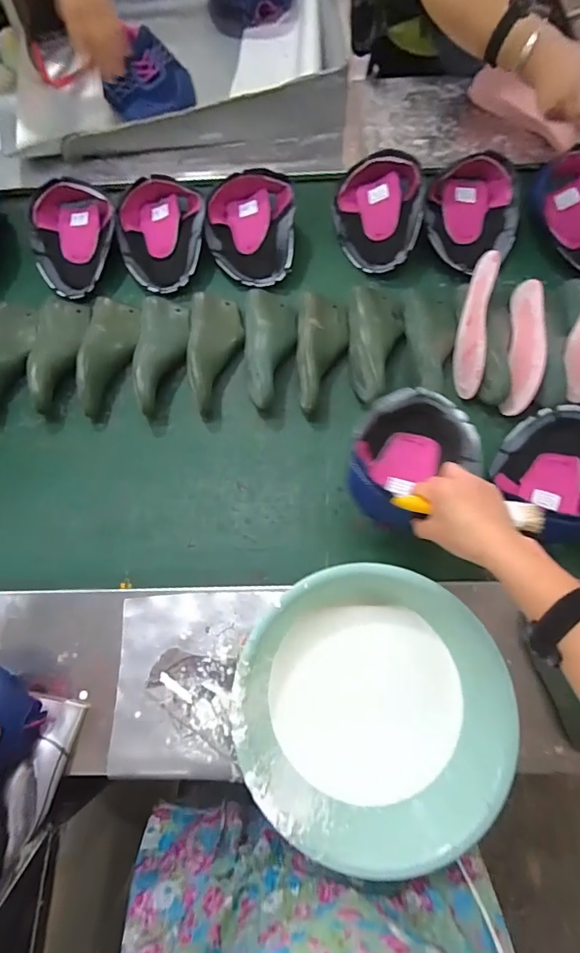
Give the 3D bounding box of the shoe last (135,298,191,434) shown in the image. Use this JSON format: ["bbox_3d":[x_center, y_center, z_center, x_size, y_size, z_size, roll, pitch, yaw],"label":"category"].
[{"bbox_3d":[-0.215,-0.198,0.768,0.085,0.069,0.236,0,74,2],"label":"shoe last"}]

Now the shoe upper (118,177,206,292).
[{"bbox_3d":[-0.229,-0.431,0.817,0.163,0.073,0.181,-9,74,-1],"label":"shoe upper"}]

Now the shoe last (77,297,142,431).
[{"bbox_3d":[-0.303,-0.212,0.770,0.093,0.087,0.232,-3,74,1],"label":"shoe last"}]

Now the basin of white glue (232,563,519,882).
[{"bbox_3d":[0.092,0.275,0.555,0.298,0.117,0.287,-1,74,2],"label":"basin of white glue"}]

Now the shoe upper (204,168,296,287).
[{"bbox_3d":[-0.071,-0.443,0.826,0.175,0.075,0.191,0,100,14],"label":"shoe upper"}]

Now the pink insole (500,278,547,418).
[{"bbox_3d":[0.374,-0.211,0.722,0.045,0.045,0.218,11,75,5],"label":"pink insole"}]

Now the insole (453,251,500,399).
[{"bbox_3d":[0.295,-0.240,0.732,0.011,0.073,0.218,2,97,-18],"label":"insole"}]

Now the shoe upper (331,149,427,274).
[{"bbox_3d":[0.155,-0.466,0.821,0.154,0.114,0.196,5,74,3],"label":"shoe upper"}]

